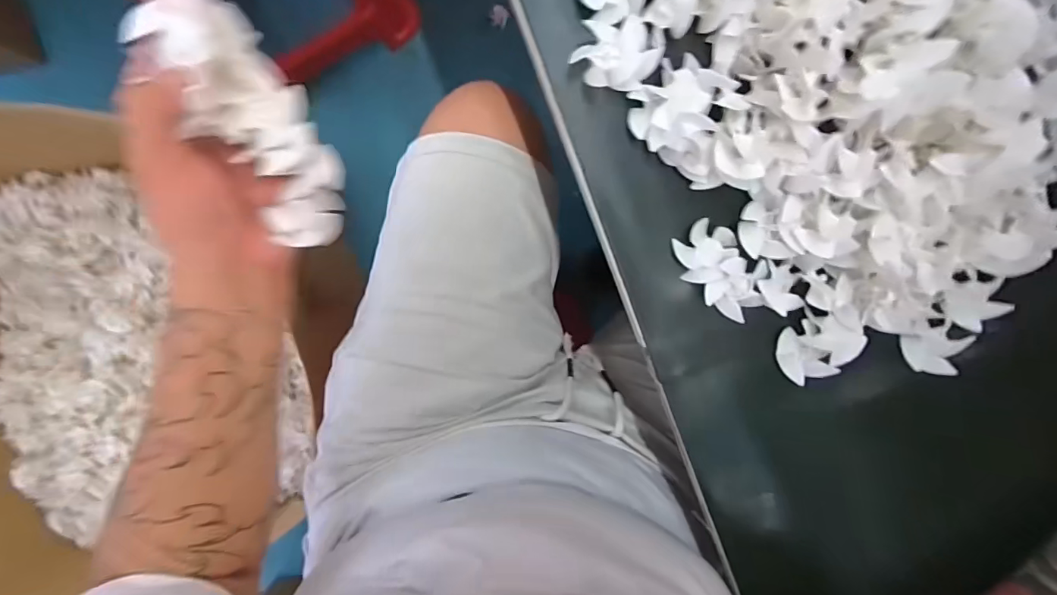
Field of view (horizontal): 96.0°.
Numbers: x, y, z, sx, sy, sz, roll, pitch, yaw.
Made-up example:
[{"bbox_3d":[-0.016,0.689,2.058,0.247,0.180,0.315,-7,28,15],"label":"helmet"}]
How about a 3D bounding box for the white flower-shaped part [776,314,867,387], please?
[{"bbox_3d":[0.191,0.035,0.317,0.043,0.019,0.049,24,94,-5],"label":"white flower-shaped part"}]

